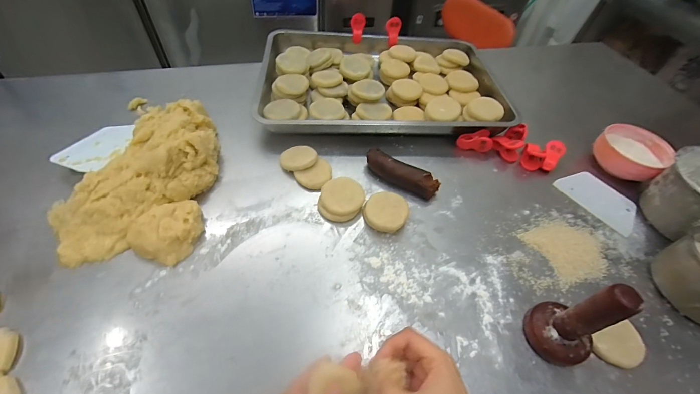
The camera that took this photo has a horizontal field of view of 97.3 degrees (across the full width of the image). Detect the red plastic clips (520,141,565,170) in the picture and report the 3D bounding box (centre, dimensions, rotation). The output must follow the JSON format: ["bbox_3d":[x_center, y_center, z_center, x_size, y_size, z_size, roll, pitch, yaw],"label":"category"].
[{"bbox_3d":[0.347,-0.075,0.552,0.070,0.035,0.052,8,51,4],"label":"red plastic clips"}]

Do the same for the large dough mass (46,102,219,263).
[{"bbox_3d":[-0.308,-0.053,0.464,0.201,0.071,0.311,-1,51,-3],"label":"large dough mass"}]

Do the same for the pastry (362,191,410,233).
[{"bbox_3d":[0.053,0.023,0.457,0.063,0.022,0.069,1,51,-2],"label":"pastry"}]

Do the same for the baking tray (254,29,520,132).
[{"bbox_3d":[0.064,-0.256,0.657,0.479,0.049,0.364,1,50,-5],"label":"baking tray"}]

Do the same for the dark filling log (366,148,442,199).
[{"bbox_3d":[0.081,-0.036,0.499,0.124,0.035,0.034,27,55,18],"label":"dark filling log"}]

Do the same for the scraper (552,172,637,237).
[{"bbox_3d":[0.421,0.001,0.517,0.092,0.008,0.120,-26,63,-23],"label":"scraper"}]

